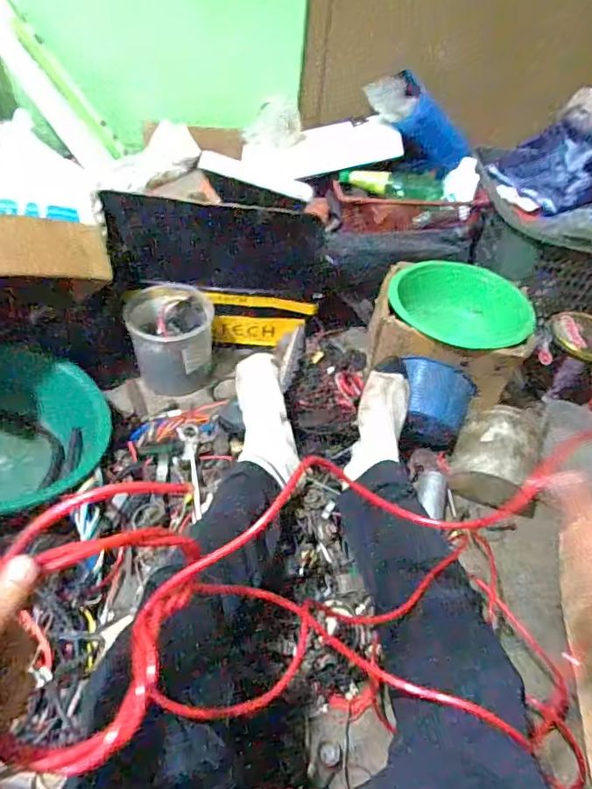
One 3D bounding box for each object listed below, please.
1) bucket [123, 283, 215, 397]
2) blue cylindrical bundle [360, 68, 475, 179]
[{"bbox_3d":[-0.250,-0.108,1.037,0.165,0.155,0.167,-7,49,-12],"label":"bucket"},{"bbox_3d":[0.260,-0.577,1.078,0.250,0.098,0.097,40,49,-12],"label":"blue cylindrical bundle"}]

